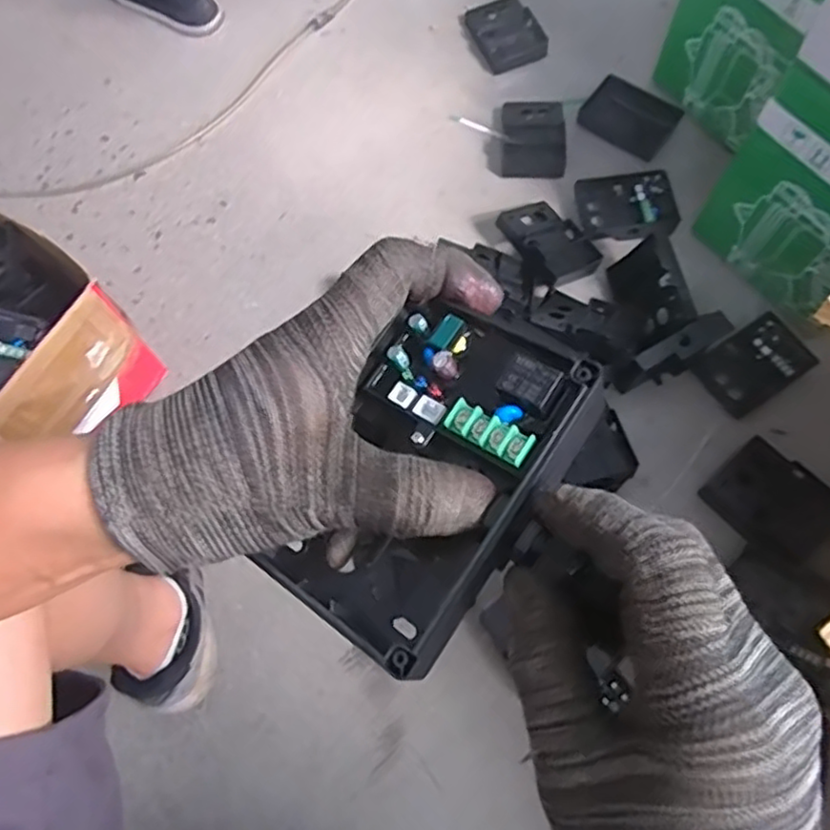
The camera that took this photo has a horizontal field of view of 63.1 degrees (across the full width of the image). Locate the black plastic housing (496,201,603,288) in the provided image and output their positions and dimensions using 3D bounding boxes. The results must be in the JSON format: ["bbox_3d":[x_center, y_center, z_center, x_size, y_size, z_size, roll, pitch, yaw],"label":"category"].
[{"bbox_3d":[0.178,-0.230,0.899,0.096,0.028,0.130,-31,68,-28],"label":"black plastic housing"}]

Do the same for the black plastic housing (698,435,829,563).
[{"bbox_3d":[0.407,0.100,0.768,0.130,0.041,0.098,39,78,14],"label":"black plastic housing"}]

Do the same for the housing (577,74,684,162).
[{"bbox_3d":[0.310,-0.430,0.978,0.127,0.031,0.089,27,75,11],"label":"housing"}]

